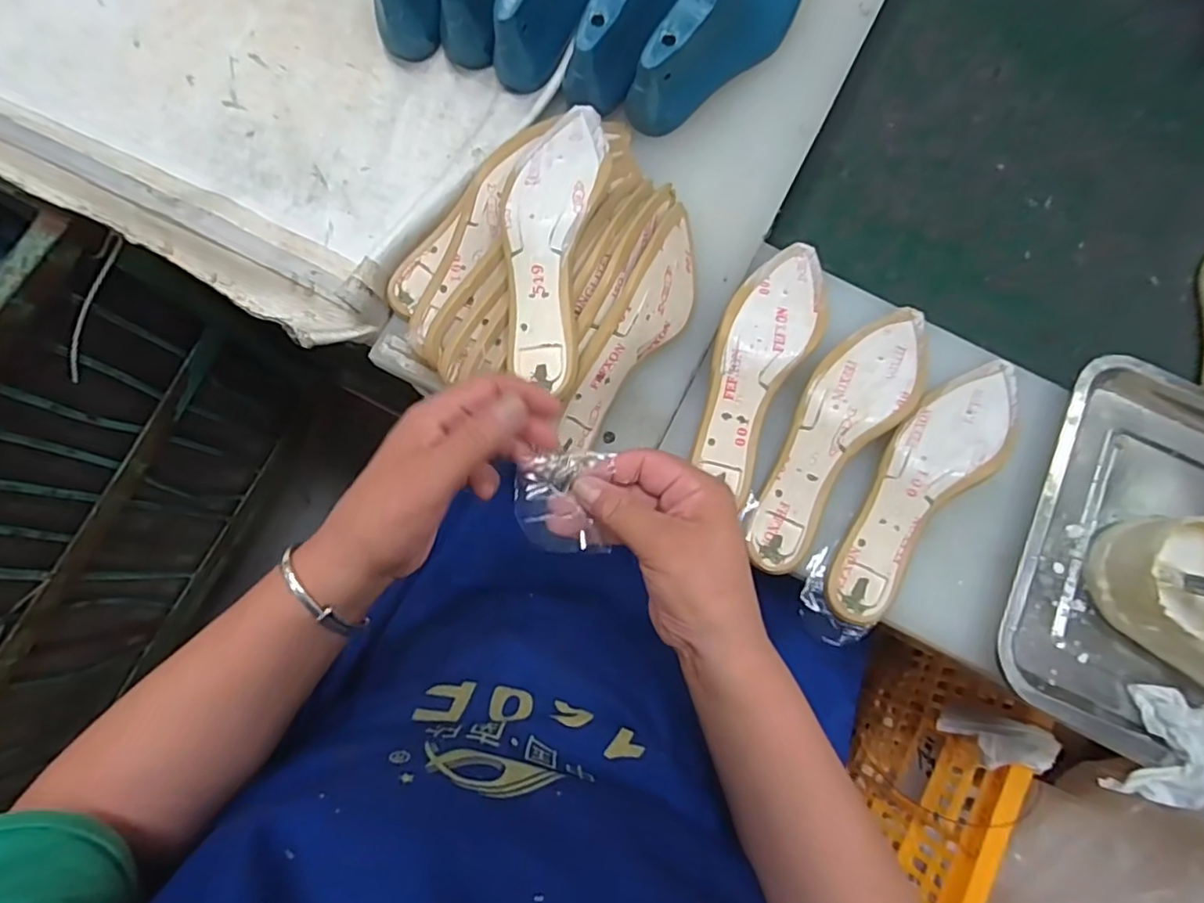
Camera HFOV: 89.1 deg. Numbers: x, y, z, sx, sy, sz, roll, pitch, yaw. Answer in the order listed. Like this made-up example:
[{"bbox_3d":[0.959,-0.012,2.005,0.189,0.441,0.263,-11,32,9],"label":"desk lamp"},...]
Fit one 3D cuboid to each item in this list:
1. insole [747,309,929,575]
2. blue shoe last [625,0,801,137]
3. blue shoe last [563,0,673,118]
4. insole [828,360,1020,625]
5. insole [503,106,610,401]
[{"bbox_3d":[0.181,-0.022,0.472,0.072,0.030,0.240,38,80,6],"label":"insole"},{"bbox_3d":[0.120,-0.387,0.525,0.079,0.077,0.282,34,80,5],"label":"blue shoe last"},{"bbox_3d":[0.047,-0.414,0.528,0.073,0.089,0.266,23,79,3],"label":"blue shoe last"},{"bbox_3d":[0.245,0.018,0.470,0.071,0.034,0.242,40,81,6],"label":"insole"},{"bbox_3d":[-0.039,-0.160,0.447,0.067,0.034,0.228,9,79,0],"label":"insole"}]

